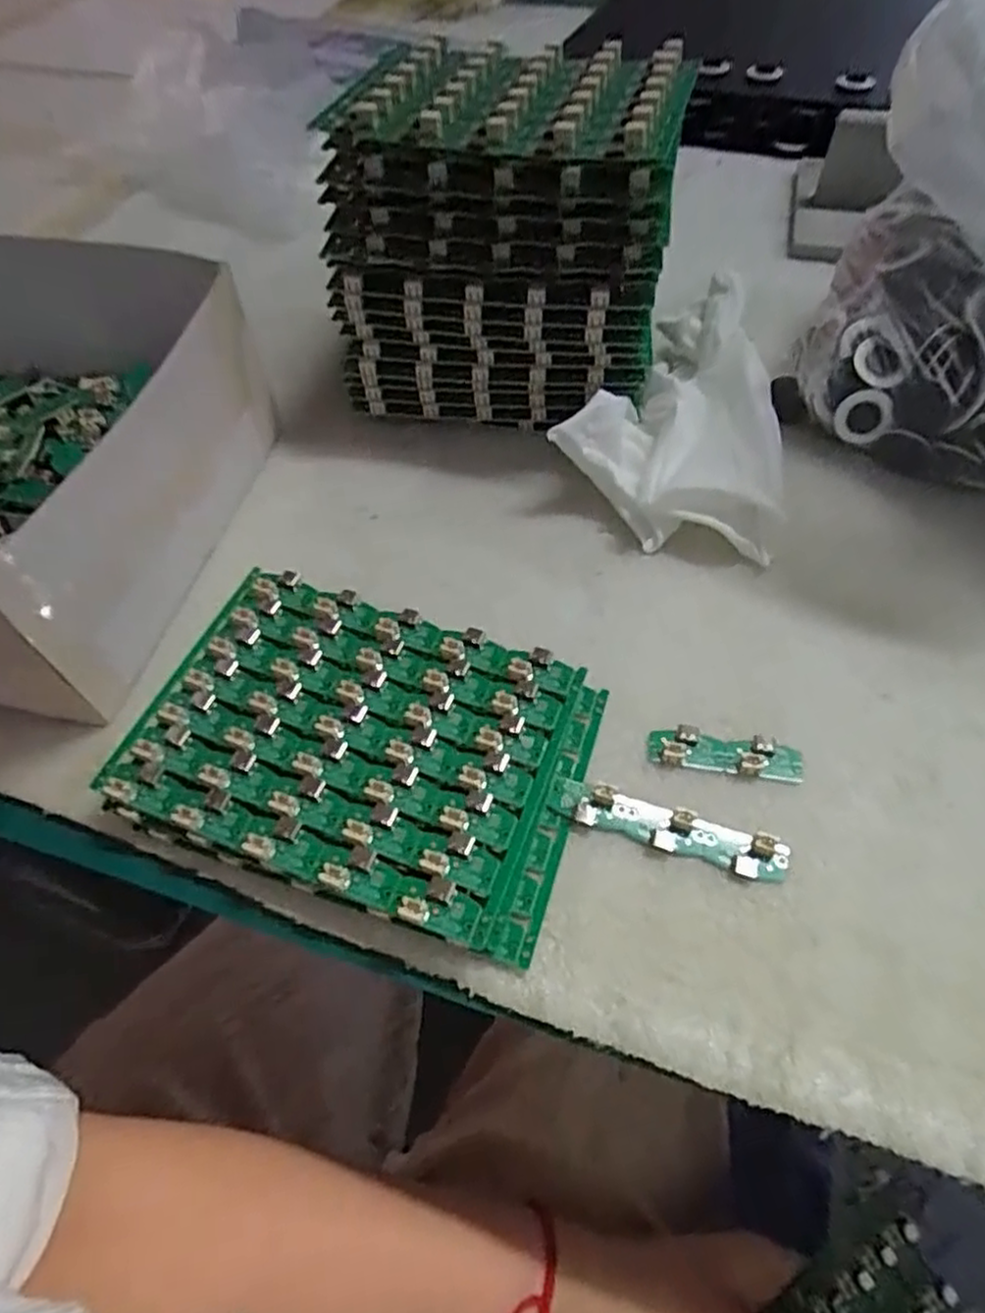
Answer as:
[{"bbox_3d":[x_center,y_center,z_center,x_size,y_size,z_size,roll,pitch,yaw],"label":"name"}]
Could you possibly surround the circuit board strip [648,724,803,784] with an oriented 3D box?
[{"bbox_3d":[0.094,0.038,0.287,0.059,0.005,0.019,6,56,7],"label":"circuit board strip"}]

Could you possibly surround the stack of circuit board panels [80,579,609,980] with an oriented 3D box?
[{"bbox_3d":[-0.050,0.034,0.284,0.169,0.024,0.120,16,58,13],"label":"stack of circuit board panels"}]

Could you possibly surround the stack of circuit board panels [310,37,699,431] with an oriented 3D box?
[{"bbox_3d":[0.005,-0.221,0.380,0.167,0.133,0.126,3,56,5],"label":"stack of circuit board panels"}]

